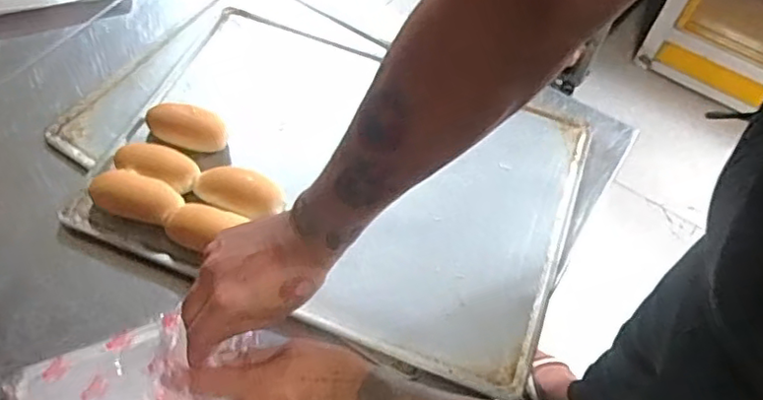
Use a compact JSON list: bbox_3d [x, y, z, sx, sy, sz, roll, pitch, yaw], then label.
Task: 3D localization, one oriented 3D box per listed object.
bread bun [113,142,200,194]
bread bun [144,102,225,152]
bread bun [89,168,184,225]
[{"bbox_3d":[-0.214,-0.031,0.600,0.079,0.031,0.041,19,58,7],"label":"bread bun"},{"bbox_3d":[-0.199,-0.071,0.628,0.085,0.034,0.042,10,57,1],"label":"bread bun"},{"bbox_3d":[-0.230,-0.001,0.580,0.085,0.025,0.040,18,58,6],"label":"bread bun"}]

